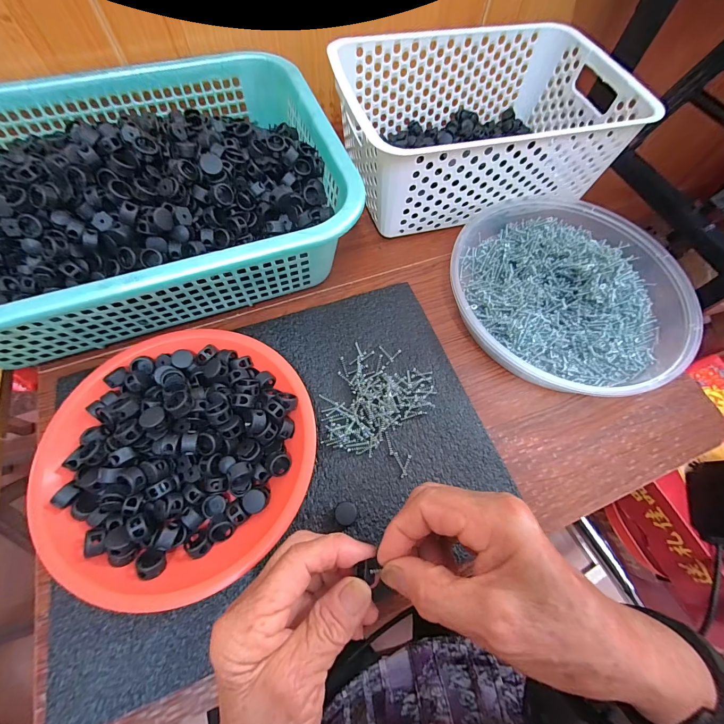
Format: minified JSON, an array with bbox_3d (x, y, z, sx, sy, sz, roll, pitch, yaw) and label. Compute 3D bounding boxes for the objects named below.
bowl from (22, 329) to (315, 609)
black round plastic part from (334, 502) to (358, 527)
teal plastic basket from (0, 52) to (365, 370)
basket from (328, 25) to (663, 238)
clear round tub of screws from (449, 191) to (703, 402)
[{"bbox_3d":[-0.134,0.060,0.247,0.193,0.043,0.183,1,66,-2],"label":"bowl"},{"bbox_3d":[-0.012,0.114,0.249,0.015,0.012,0.015,-7,67,-6],"label":"black round plastic part"},{"bbox_3d":[-0.219,-0.167,0.318,0.381,0.093,0.297,-19,68,-10],"label":"teal plastic basket"},{"bbox_3d":[0.128,-0.274,0.384,0.291,0.099,0.196,-12,67,-8],"label":"basket"},{"bbox_3d":[0.206,-0.084,0.344,0.227,0.046,0.235,1,66,-2],"label":"clear round tub of screws"}]

